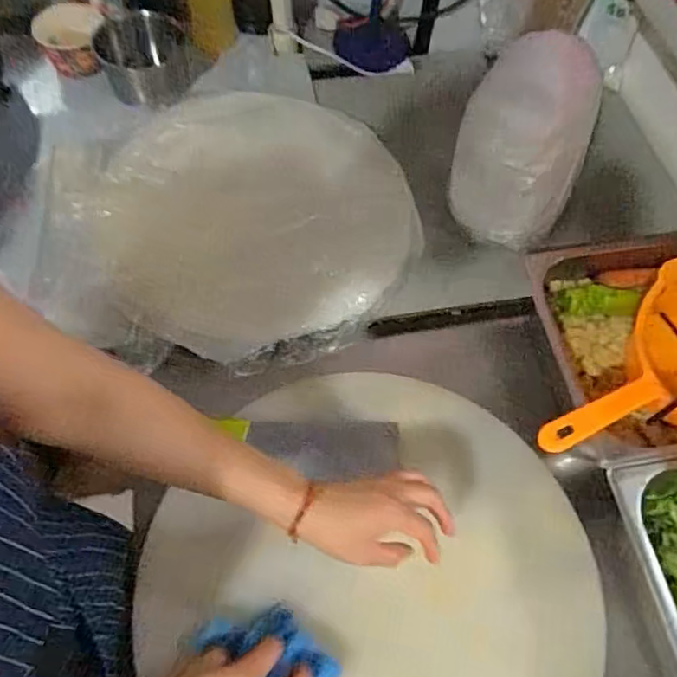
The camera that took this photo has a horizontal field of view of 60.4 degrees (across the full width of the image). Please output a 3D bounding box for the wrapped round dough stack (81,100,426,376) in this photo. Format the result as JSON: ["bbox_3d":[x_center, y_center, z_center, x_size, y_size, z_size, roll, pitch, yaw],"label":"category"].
[{"bbox_3d":[-0.087,-0.160,0.737,0.366,0.060,0.400,6,65,-14],"label":"wrapped round dough stack"}]

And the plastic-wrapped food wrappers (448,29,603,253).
[{"bbox_3d":[0.228,-0.237,0.713,0.141,0.202,0.149,24,63,10],"label":"plastic-wrapped food wrappers"}]

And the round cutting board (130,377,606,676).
[{"bbox_3d":[0.036,0.262,0.600,0.432,0.024,0.441,1,61,-3],"label":"round cutting board"}]

